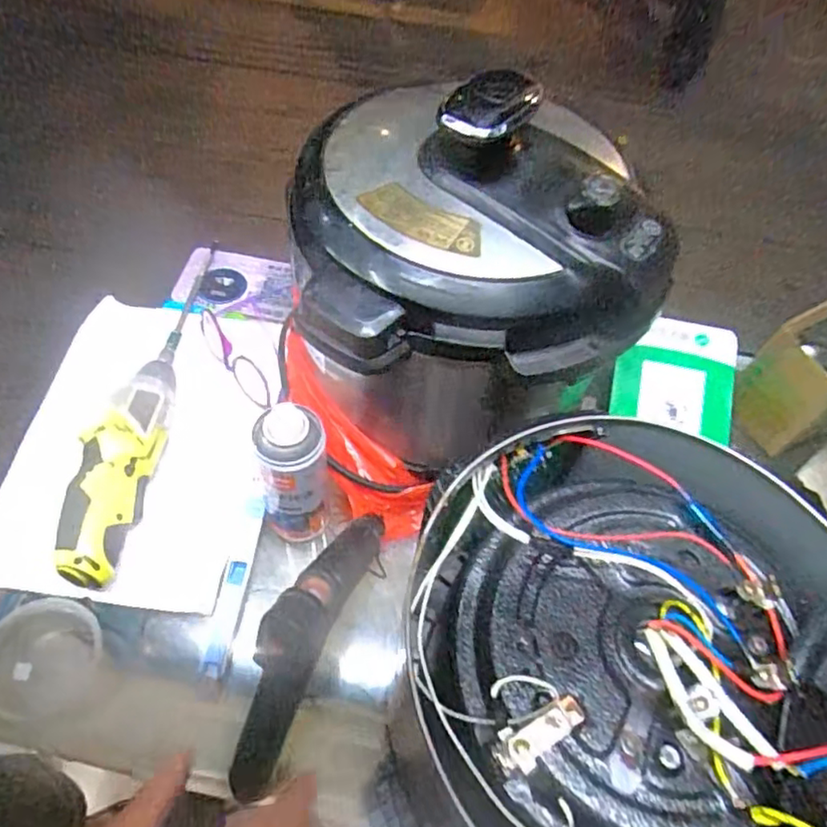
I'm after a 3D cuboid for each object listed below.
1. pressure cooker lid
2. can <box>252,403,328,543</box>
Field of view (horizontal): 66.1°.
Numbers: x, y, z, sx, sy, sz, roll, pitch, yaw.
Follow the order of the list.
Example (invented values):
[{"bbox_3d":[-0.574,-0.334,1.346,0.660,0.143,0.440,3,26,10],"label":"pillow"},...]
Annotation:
[{"bbox_3d":[0.045,-0.150,0.430,0.239,0.096,0.230,-3,58,-7],"label":"pressure cooker lid"},{"bbox_3d":[-0.090,0.049,0.476,0.054,0.131,0.044,-15,61,-14],"label":"can"}]

